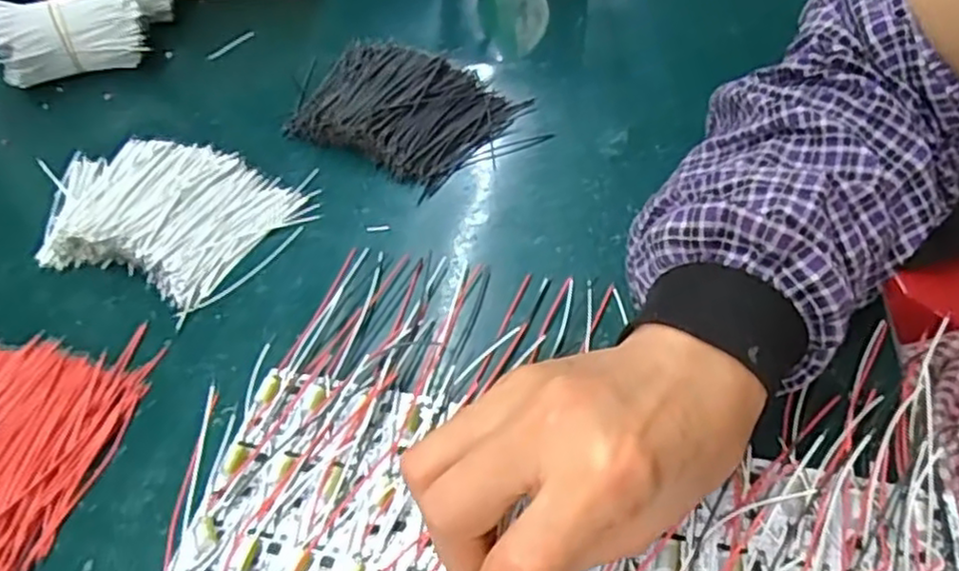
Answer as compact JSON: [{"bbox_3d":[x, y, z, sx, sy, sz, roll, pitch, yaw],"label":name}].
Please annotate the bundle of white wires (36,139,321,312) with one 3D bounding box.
[{"bbox_3d":[-0.181,-0.042,0.400,0.155,0.018,0.097,14,52,15],"label":"bundle of white wires"}]

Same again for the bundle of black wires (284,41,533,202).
[{"bbox_3d":[-0.050,-0.113,0.446,0.126,0.019,0.096,28,57,25],"label":"bundle of black wires"}]

